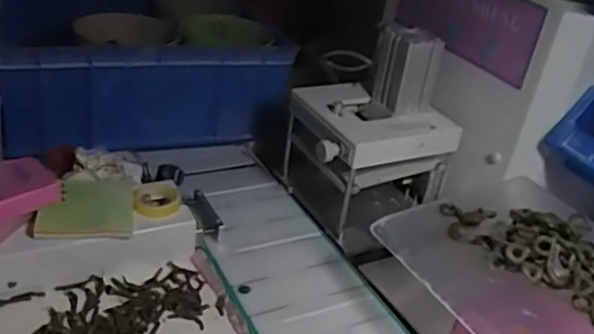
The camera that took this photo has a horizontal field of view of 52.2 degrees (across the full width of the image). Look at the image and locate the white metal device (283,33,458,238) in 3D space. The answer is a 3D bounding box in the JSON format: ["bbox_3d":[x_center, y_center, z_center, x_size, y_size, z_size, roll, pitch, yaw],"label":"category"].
[{"bbox_3d":[0.077,-0.046,0.623,0.153,0.172,0.148,-4,33,-16],"label":"white metal device"}]

